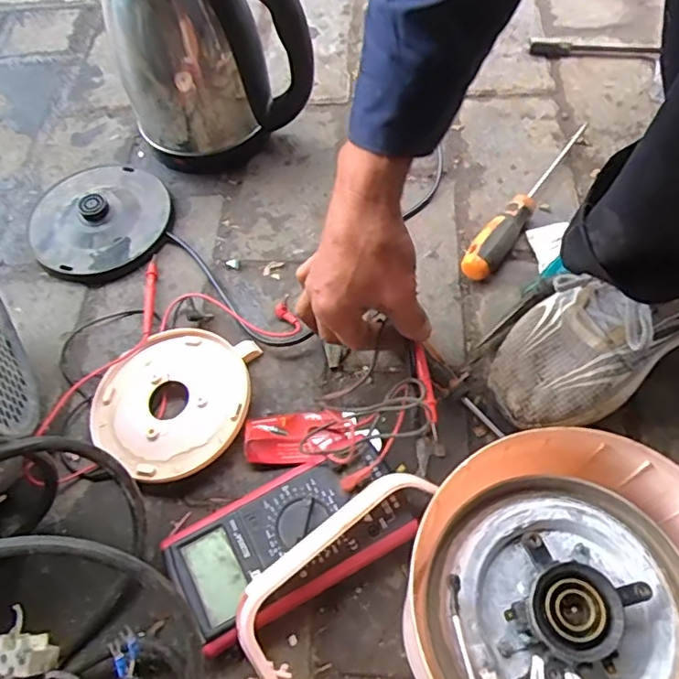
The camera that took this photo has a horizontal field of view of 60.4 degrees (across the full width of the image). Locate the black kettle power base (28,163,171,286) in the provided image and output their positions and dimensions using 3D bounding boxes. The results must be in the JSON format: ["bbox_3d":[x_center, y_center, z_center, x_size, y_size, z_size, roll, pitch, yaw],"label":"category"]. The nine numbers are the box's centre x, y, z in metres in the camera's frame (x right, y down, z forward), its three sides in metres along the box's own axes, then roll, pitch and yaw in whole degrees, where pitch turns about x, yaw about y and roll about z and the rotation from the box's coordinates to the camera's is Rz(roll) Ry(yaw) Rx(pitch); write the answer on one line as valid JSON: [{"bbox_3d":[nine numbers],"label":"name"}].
[{"bbox_3d":[-0.257,-0.133,0.620,0.142,0.029,0.153,-1,61,3],"label":"black kettle power base"}]

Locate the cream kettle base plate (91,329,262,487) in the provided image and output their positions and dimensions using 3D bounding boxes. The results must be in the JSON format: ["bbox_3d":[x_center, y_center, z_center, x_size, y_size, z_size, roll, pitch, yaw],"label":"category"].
[{"bbox_3d":[-0.144,0.049,0.512,0.135,0.025,0.140,-1,61,3],"label":"cream kettle base plate"}]

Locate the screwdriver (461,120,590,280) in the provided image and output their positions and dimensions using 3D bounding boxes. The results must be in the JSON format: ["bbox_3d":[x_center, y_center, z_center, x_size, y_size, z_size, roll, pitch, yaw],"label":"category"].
[{"bbox_3d":[0.193,-0.147,0.591,0.030,0.035,0.239,32,67,19],"label":"screwdriver"}]

